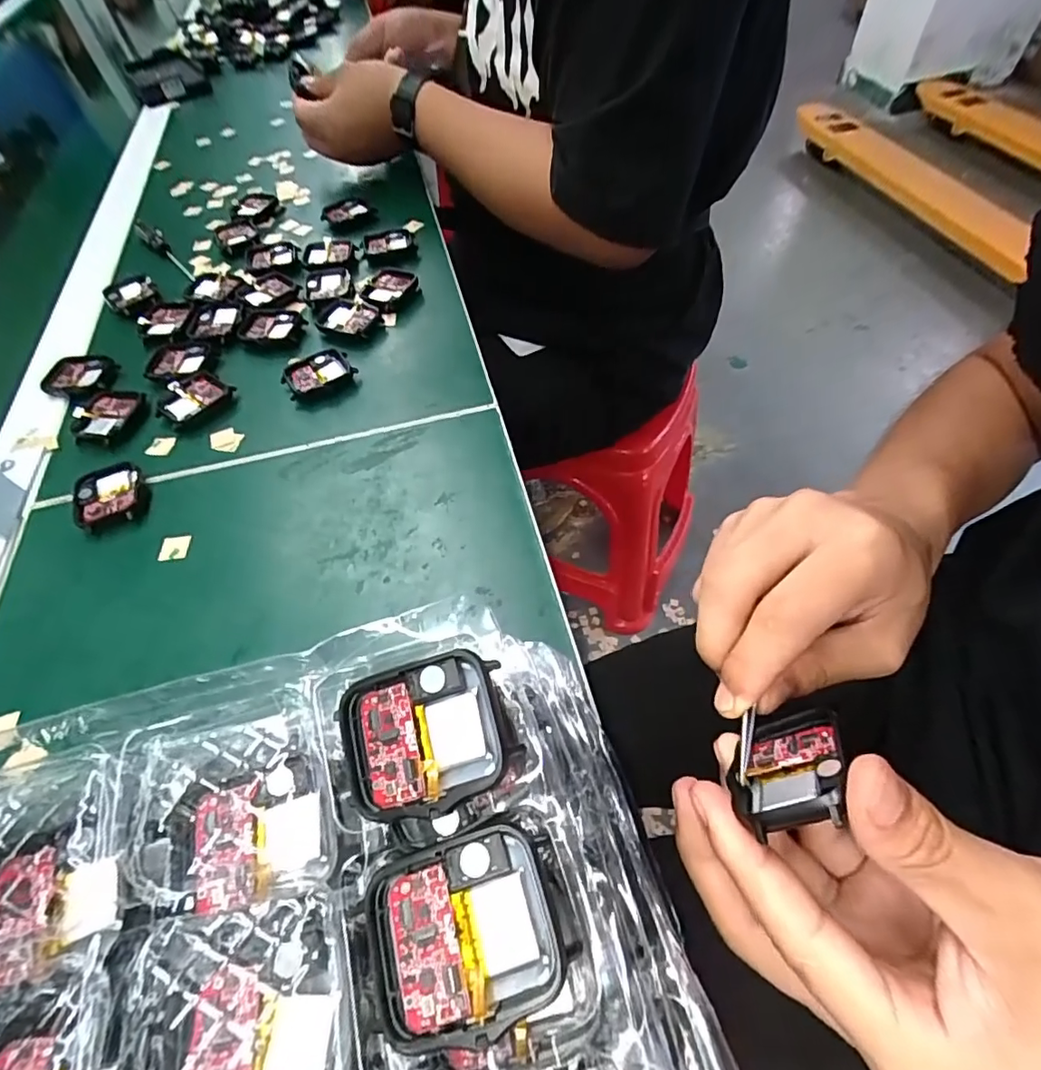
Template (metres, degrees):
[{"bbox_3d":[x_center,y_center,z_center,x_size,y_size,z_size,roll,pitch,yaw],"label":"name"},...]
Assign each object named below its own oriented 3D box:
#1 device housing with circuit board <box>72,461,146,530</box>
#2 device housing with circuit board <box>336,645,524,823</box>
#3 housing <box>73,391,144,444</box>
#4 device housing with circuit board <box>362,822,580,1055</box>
[{"bbox_3d":[-0.250,-0.023,0.324,0.038,0.013,0.046,-25,57,-11],"label":"device housing with circuit board"},{"bbox_3d":[-0.026,0.054,0.146,0.046,0.006,0.037,-18,71,2],"label":"device housing with circuit board"},{"bbox_3d":[-0.282,-0.081,0.364,0.038,0.008,0.044,2,56,7],"label":"housing"},{"bbox_3d":[-0.014,0.094,0.126,0.045,0.009,0.037,-17,56,-6],"label":"device housing with circuit board"}]

